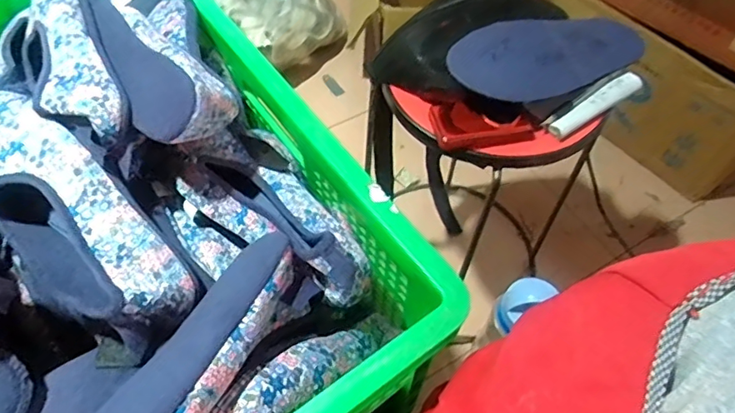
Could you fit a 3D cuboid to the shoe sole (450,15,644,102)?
[{"bbox_3d":[0.226,-0.188,0.651,0.288,0.010,0.101,-22,73,-27],"label":"shoe sole"}]

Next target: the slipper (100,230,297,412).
[{"bbox_3d":[-0.124,0.128,0.391,0.070,0.067,0.275,-16,30,40],"label":"slipper"}]

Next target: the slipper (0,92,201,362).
[{"bbox_3d":[-0.256,0.012,0.461,0.257,0.065,0.103,45,65,8],"label":"slipper"}]

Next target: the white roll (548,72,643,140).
[{"bbox_3d":[0.279,-0.125,0.650,0.151,0.019,0.024,-33,62,-21],"label":"white roll"}]

